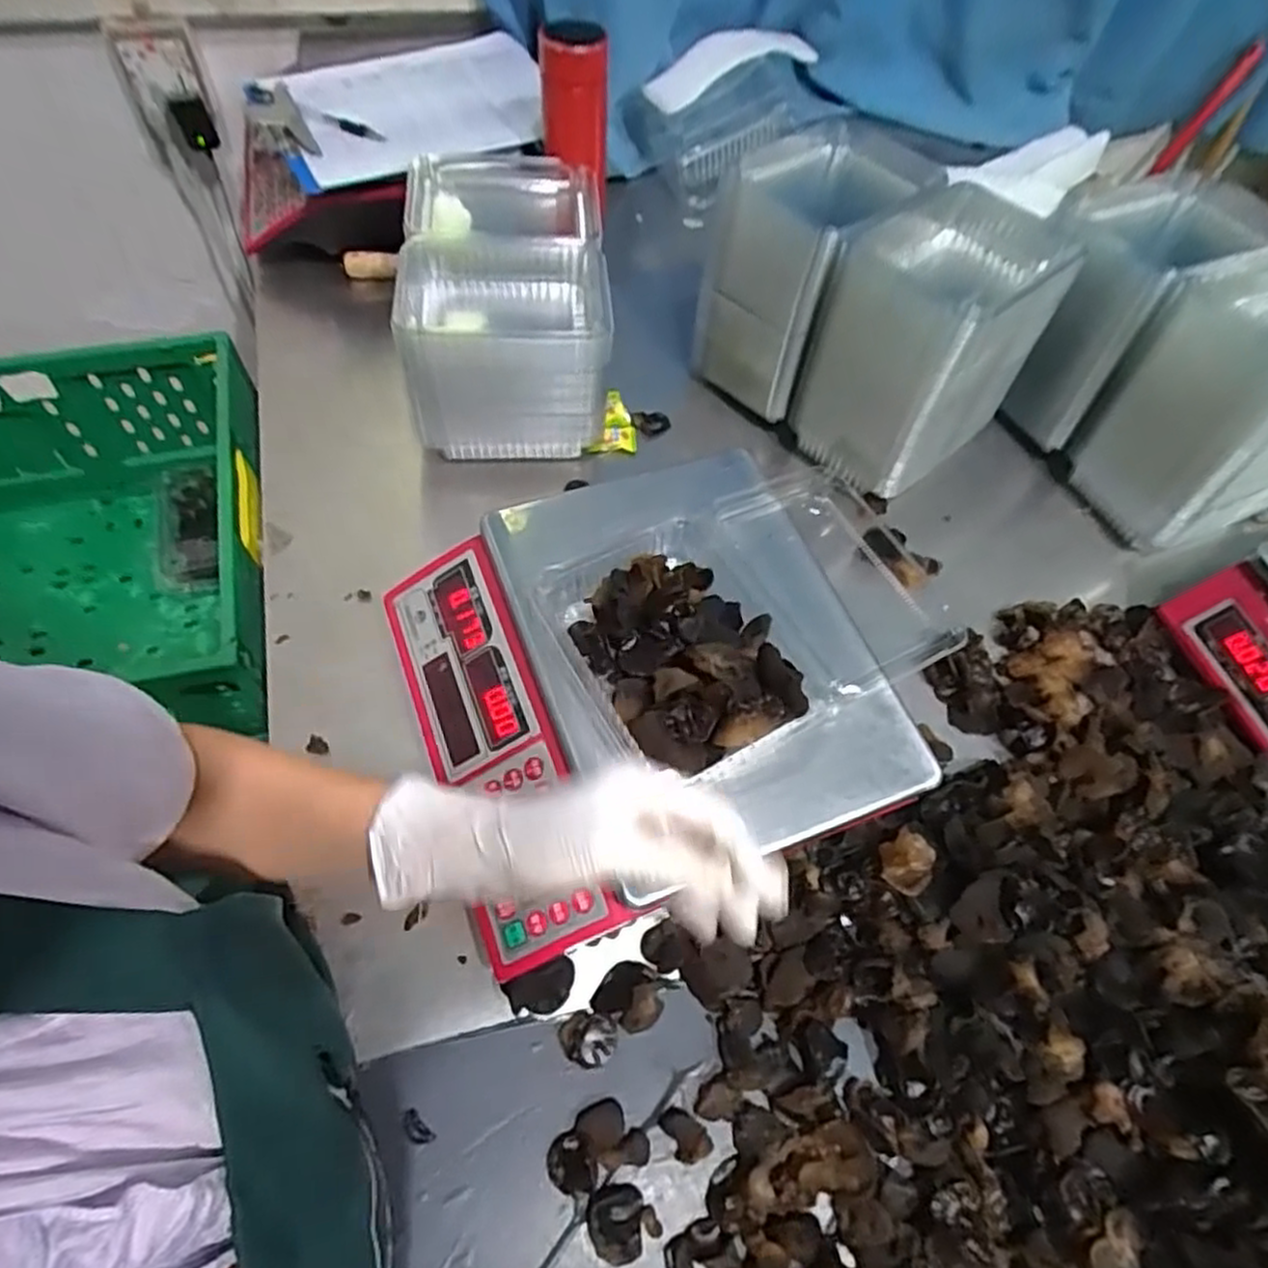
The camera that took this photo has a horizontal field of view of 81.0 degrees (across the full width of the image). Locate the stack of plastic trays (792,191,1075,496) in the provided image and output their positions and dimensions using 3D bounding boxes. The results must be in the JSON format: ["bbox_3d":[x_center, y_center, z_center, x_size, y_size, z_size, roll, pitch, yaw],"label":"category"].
[{"bbox_3d":[0.270,-0.268,0.679,0.205,0.182,0.144,-37,69,-22],"label":"stack of plastic trays"}]

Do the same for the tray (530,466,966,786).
[{"bbox_3d":[0.083,-0.024,0.502,0.265,0.068,0.185,-25,65,-17],"label":"tray"}]

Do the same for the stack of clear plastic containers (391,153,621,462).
[{"bbox_3d":[-0.123,-0.327,0.722,0.178,0.129,0.292,-3,60,-6],"label":"stack of clear plastic containers"}]

